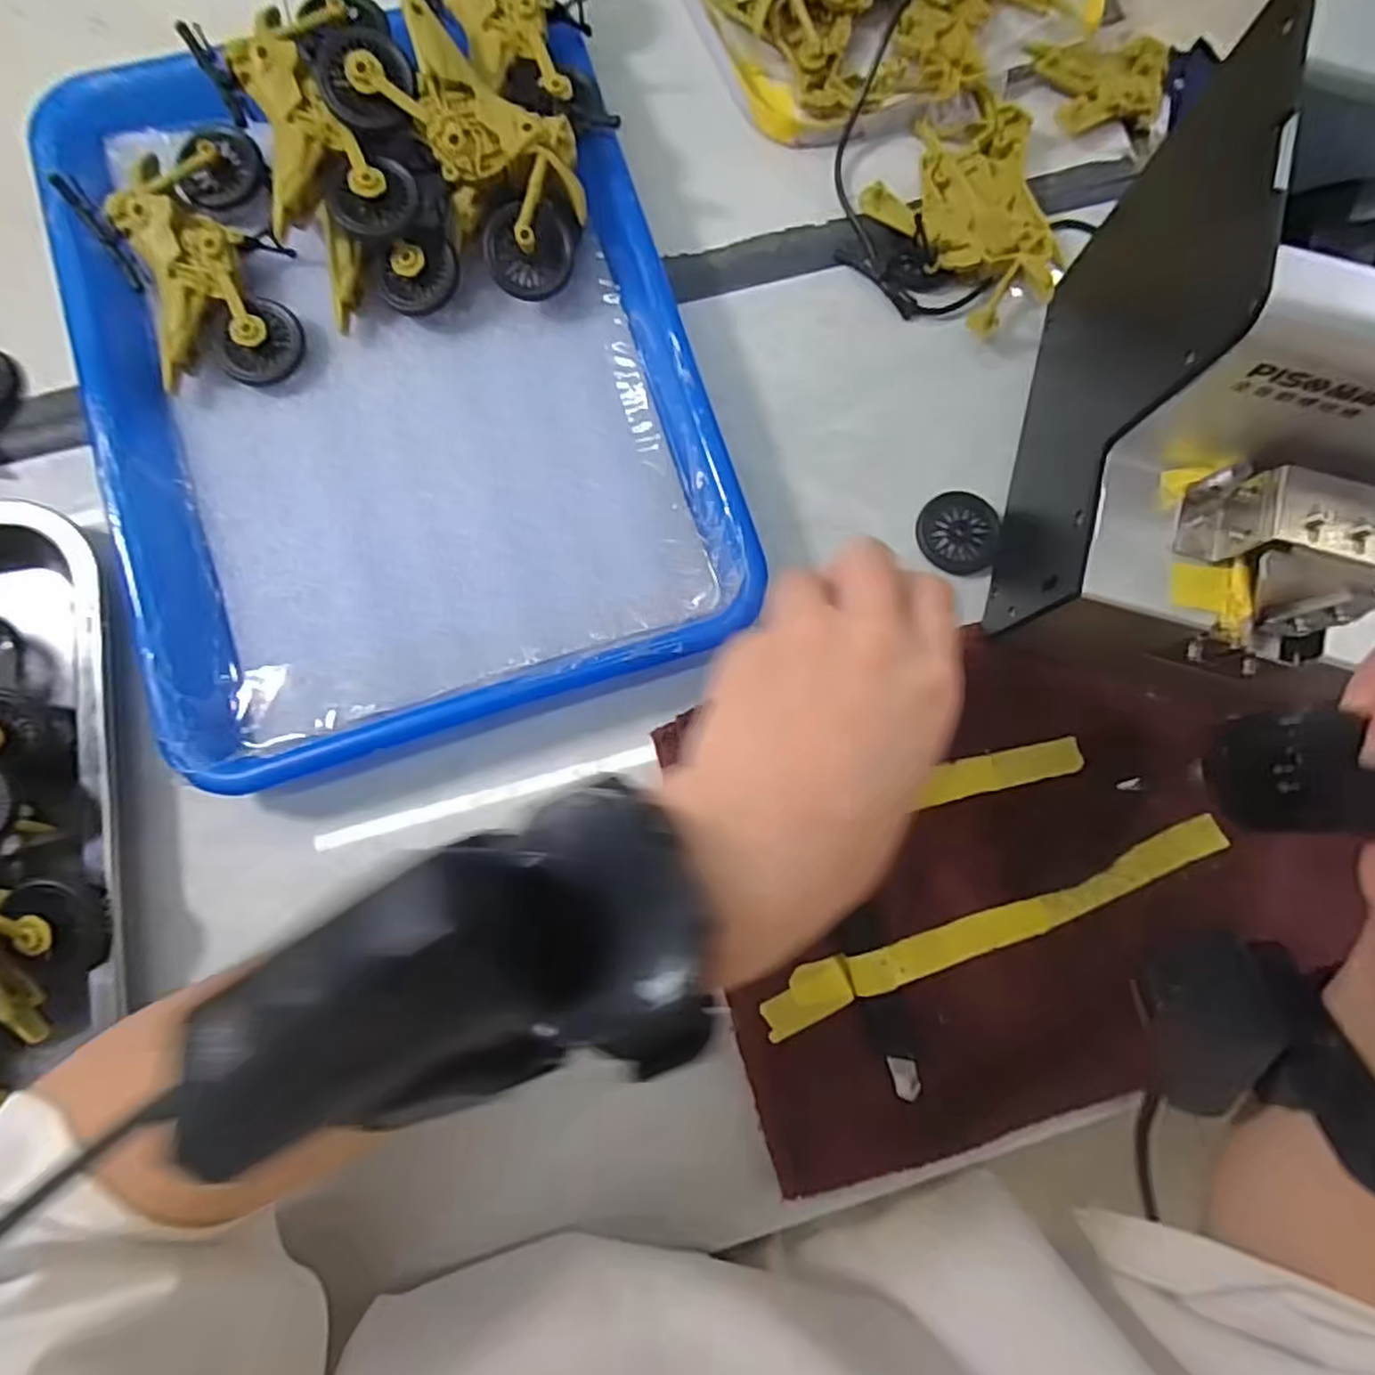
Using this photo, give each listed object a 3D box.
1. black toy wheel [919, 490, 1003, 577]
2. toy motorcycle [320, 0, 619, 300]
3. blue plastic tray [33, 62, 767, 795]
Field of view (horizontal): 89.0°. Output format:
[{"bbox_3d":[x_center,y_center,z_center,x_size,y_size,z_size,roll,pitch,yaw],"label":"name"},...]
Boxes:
[{"bbox_3d":[0.124,-0.071,0.321,0.035,0.005,0.039,-1,82,-3],"label":"black toy wheel"},{"bbox_3d":[-0.085,-0.239,0.296,0.121,0.031,0.075,44,82,-16],"label":"toy motorcycle"},{"bbox_3d":[-0.128,-0.142,0.311,0.243,0.032,0.321,-18,82,-4],"label":"blue plastic tray"}]

